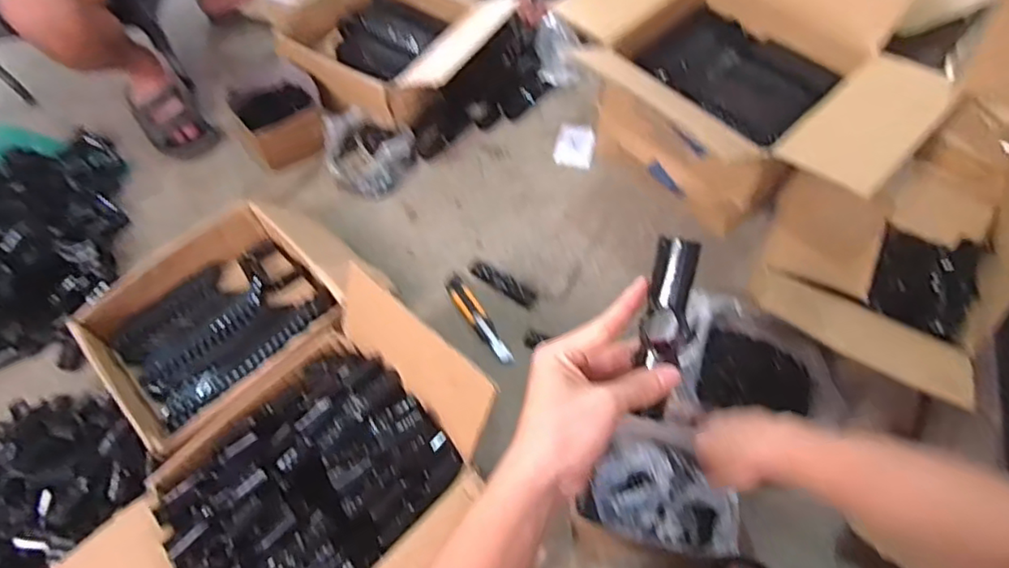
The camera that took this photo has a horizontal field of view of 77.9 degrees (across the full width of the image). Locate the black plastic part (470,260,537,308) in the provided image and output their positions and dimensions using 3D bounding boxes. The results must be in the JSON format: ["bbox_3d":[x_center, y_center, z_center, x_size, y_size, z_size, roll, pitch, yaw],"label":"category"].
[{"bbox_3d":[-0.003,-0.001,1.079,0.133,0.013,0.035,32,66,20],"label":"black plastic part"}]

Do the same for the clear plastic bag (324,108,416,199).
[{"bbox_3d":[-0.269,-0.259,1.222,0.164,0.066,0.179,-40,65,-19],"label":"clear plastic bag"}]

